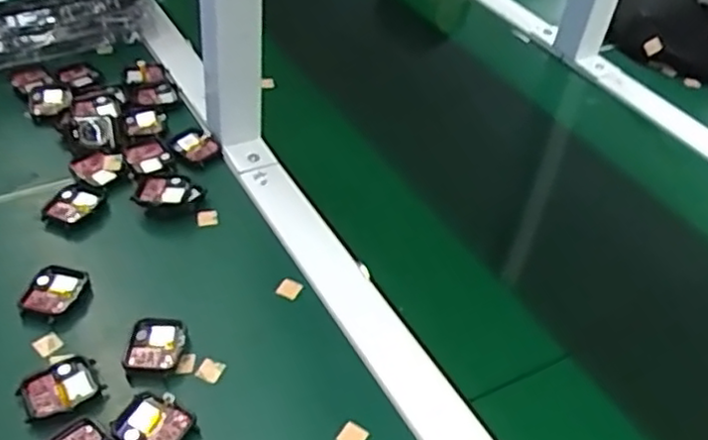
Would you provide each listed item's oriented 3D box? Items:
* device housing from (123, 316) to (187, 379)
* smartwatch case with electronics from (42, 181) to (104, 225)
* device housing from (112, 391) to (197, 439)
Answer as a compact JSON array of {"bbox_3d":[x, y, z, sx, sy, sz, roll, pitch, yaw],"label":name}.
[{"bbox_3d":[-0.134,0.086,0.469,0.039,0.012,0.040,0,43,-8],"label":"device housing"},{"bbox_3d":[-0.226,-0.013,0.561,0.035,0.008,0.046,22,44,15],"label":"smartwatch case with electronics"},{"bbox_3d":[-0.124,0.129,0.429,0.042,0.014,0.033,18,43,12],"label":"device housing"}]

